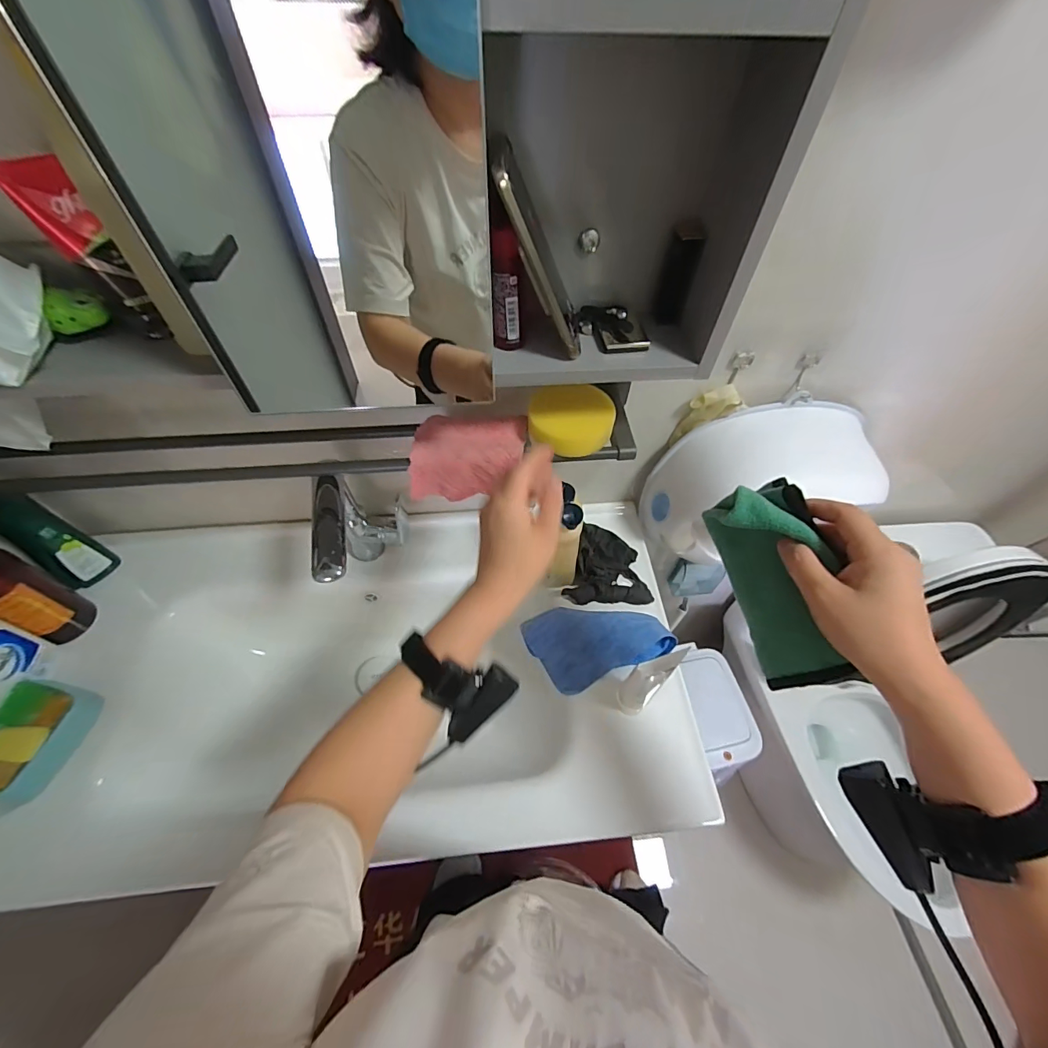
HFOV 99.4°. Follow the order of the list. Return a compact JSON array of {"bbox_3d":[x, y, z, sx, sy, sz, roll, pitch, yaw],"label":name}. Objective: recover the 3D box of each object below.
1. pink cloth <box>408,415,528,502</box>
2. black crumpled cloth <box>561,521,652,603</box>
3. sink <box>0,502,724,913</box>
[{"bbox_3d":[-0.065,-0.078,0.535,0.131,0.065,0.091,1,55,-1],"label":"pink cloth"},{"bbox_3d":[0.129,0.051,0.699,0.133,0.043,0.145,1,55,-1],"label":"black crumpled cloth"},{"bbox_3d":[-0.214,0.223,0.682,0.870,0.164,0.490,-4,55,-5],"label":"sink"}]

